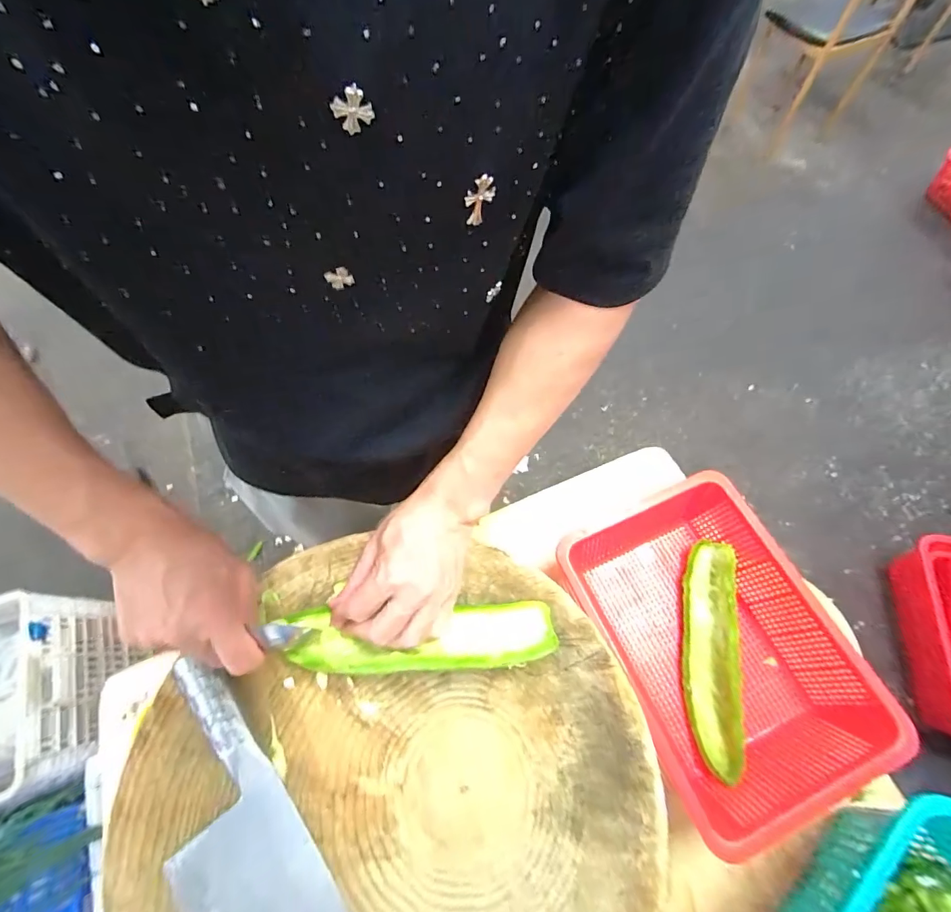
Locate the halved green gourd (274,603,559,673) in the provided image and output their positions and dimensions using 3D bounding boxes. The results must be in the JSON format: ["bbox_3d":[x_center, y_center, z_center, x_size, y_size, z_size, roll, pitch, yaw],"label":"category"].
[{"bbox_3d":[-0.049,0.152,0.357,0.222,0.042,0.051,-4,66,0],"label":"halved green gourd"}]

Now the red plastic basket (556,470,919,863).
[{"bbox_3d":[0.253,0.195,0.470,0.205,0.107,0.320,-18,67,-6],"label":"red plastic basket"}]

